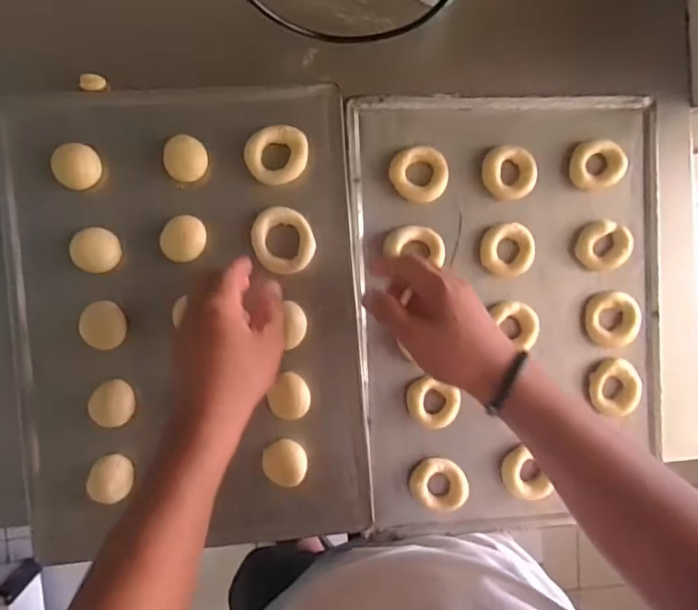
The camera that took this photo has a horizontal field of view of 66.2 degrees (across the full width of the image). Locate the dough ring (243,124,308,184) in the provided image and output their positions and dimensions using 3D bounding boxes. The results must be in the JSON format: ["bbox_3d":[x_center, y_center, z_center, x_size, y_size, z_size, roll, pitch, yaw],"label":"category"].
[{"bbox_3d":[-0.071,-0.148,0.532,0.061,0.018,0.054,-5,92,-6],"label":"dough ring"}]

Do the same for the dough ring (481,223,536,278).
[{"bbox_3d":[0.165,-0.056,0.552,0.055,0.012,0.053,0,92,-6],"label":"dough ring"}]

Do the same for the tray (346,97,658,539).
[{"bbox_3d":[0.170,0.005,0.548,0.317,0.022,0.438,-3,92,-6],"label":"tray"}]

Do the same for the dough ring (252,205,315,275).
[{"bbox_3d":[-0.065,-0.064,0.530,0.058,0.009,0.067,-21,93,-5],"label":"dough ring"}]

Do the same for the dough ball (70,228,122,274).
[{"bbox_3d":[-0.243,-0.053,0.516,0.042,0.021,0.043,0,92,-6],"label":"dough ball"}]

